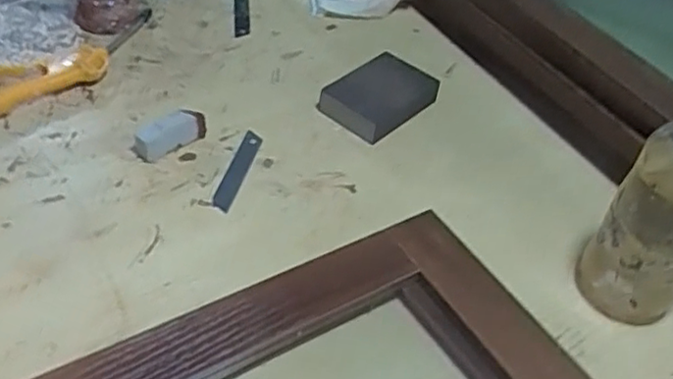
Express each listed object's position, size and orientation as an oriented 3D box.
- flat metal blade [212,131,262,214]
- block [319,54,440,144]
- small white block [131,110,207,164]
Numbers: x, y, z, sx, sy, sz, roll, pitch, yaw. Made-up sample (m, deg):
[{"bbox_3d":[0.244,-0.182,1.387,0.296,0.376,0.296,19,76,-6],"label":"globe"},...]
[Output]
[{"bbox_3d":[-0.085,-0.016,0.581,0.019,0.008,0.092,13,44,6],"label":"flat metal blade"},{"bbox_3d":[0.041,-0.090,0.645,0.070,0.028,0.101,37,52,28],"label":"block"},{"bbox_3d":[-0.144,-0.048,0.585,0.061,0.027,0.021,-28,54,-31],"label":"small white block"}]

